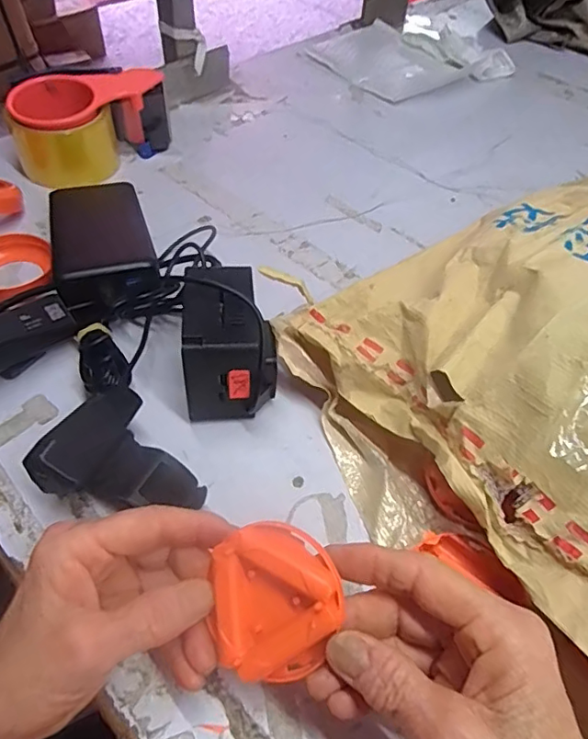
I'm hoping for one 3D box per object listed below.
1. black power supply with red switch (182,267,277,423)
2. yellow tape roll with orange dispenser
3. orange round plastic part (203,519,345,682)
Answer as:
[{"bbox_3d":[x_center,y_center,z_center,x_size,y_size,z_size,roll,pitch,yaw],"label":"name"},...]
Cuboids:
[{"bbox_3d":[-0.043,-0.017,0.348,0.059,0.077,0.078,-5,52,-8],"label":"black power supply with red switch"},{"bbox_3d":[-0.196,-0.239,0.513,0.138,0.077,0.074,-26,57,-23],"label":"yellow tape roll with orange dispenser"},{"bbox_3d":[-0.010,0.099,0.231,0.056,0.016,0.058,36,95,22],"label":"orange round plastic part"}]

